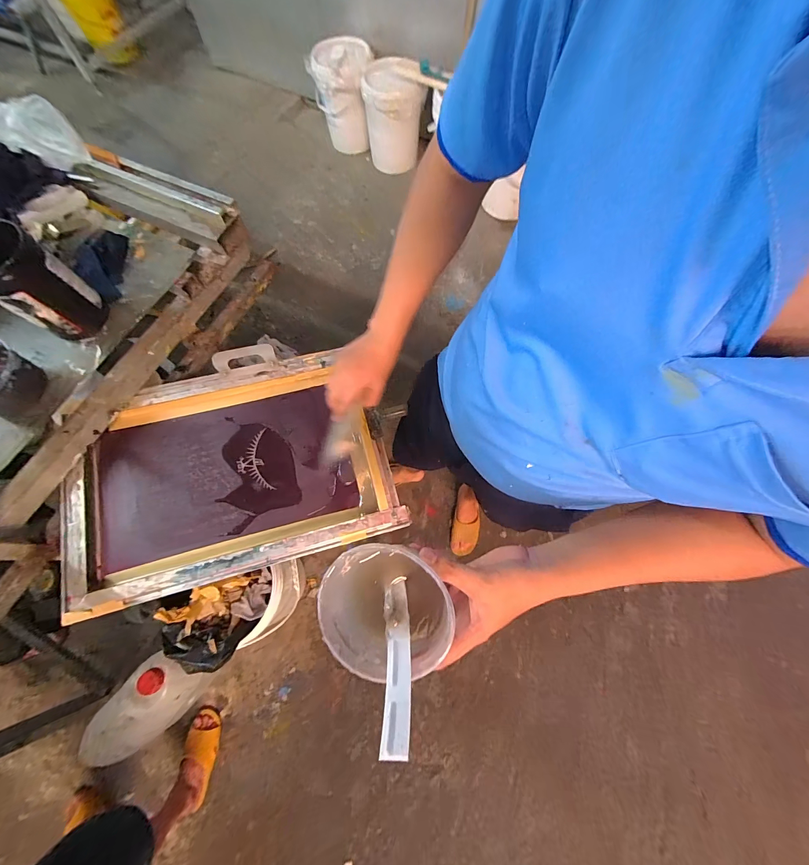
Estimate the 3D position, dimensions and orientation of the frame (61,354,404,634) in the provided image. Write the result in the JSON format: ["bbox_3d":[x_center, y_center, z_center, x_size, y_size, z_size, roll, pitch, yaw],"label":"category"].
[{"bbox_3d":[-0.327,0.065,0.662,0.563,0.050,0.389,-13,73,-12],"label":"frame"}]

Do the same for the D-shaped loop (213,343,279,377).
[{"bbox_3d":[-0.321,-0.145,0.690,0.116,0.053,0.009,-13,27,-12],"label":"D-shaped loop"}]

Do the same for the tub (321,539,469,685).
[{"bbox_3d":[-0.019,0.166,0.334,0.114,0.073,0.109,0,70,1],"label":"tub"}]

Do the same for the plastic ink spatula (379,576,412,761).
[{"bbox_3d":[-0.007,0.191,0.294,0.023,0.013,0.135,-2,32,1],"label":"plastic ink spatula"}]

